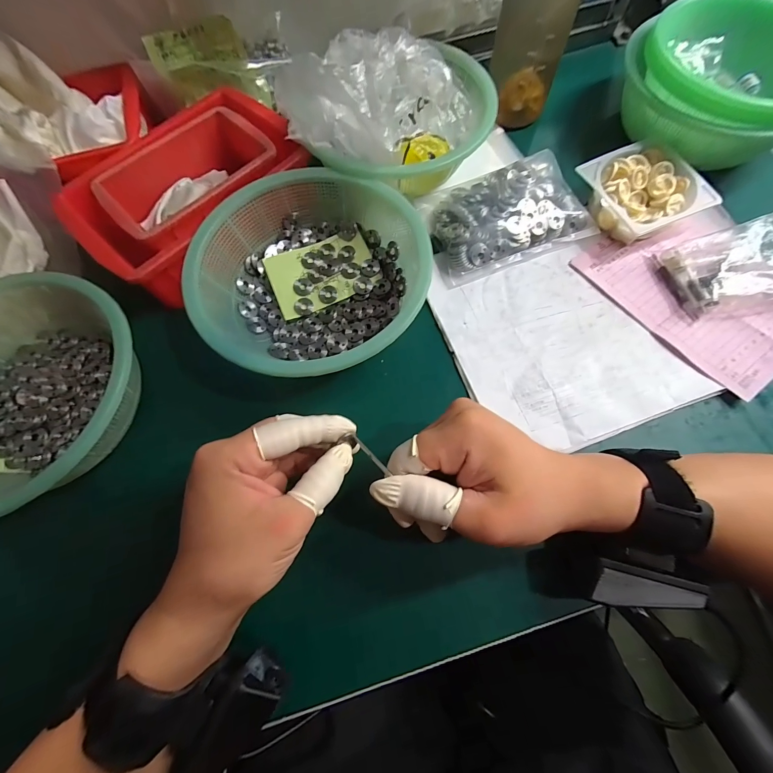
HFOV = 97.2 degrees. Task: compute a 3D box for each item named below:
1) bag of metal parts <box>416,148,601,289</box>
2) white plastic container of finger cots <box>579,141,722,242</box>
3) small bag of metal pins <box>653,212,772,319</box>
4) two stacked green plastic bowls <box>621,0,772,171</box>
[{"bbox_3d":[0.111,-0.168,0.332,0.151,0.024,0.103,-21,71,-5],"label":"bag of metal parts"},{"bbox_3d":[0.236,-0.180,0.320,0.086,0.031,0.089,-20,71,-5],"label":"white plastic container of finger cots"},{"bbox_3d":[0.304,-0.106,0.289,0.108,0.018,0.076,-15,70,8],"label":"small bag of metal pins"},{"bbox_3d":[0.308,-0.278,0.317,0.131,0.065,0.157,-18,70,-4],"label":"two stacked green plastic bowls"}]

